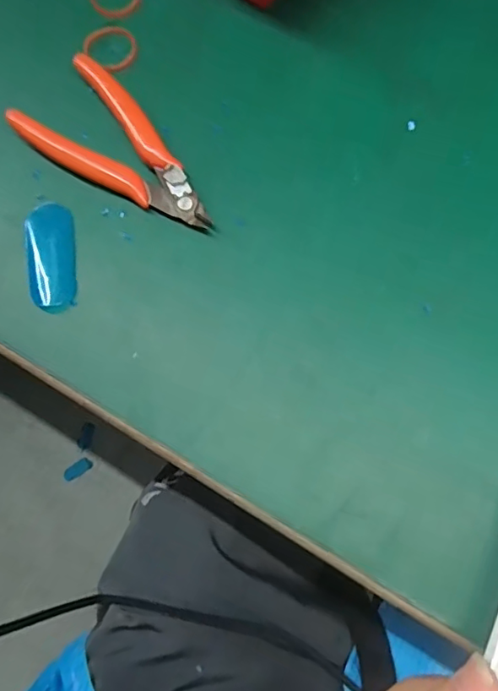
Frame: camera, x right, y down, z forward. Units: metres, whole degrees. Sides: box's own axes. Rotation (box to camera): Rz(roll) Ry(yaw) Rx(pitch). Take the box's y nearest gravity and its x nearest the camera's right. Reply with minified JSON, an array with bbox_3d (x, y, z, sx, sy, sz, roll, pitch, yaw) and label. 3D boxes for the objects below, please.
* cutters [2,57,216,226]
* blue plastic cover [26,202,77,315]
[{"bbox_3d":[-0.068,-0.100,0.280,0.056,0.015,0.115,-44,78,-8],"label":"cutters"},{"bbox_3d":[-0.102,-0.045,0.277,0.025,0.005,0.059,-8,75,1],"label":"blue plastic cover"}]

